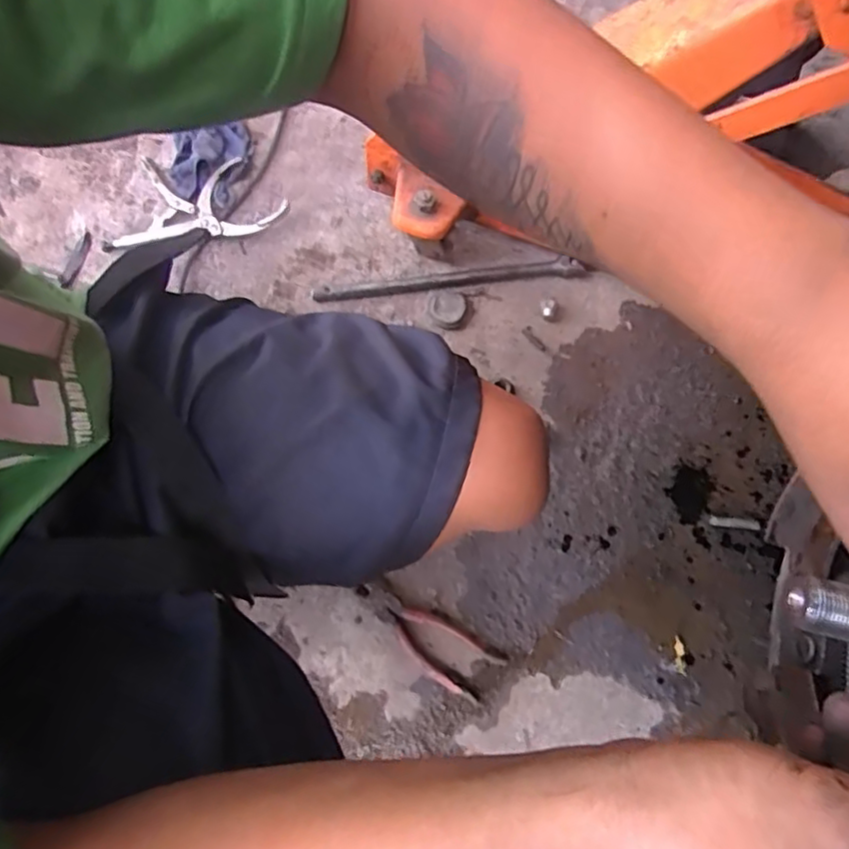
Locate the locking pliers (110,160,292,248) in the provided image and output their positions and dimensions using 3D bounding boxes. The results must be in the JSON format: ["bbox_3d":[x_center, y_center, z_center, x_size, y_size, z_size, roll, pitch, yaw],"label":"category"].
[{"bbox_3d":[-0.299,-0.305,0.843,0.229,0.028,0.119,-1,72,-1],"label":"locking pliers"}]

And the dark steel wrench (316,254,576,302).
[{"bbox_3d":[0.025,-0.189,0.816,0.336,0.009,0.020,-6,87,0],"label":"dark steel wrench"}]

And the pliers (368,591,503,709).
[{"bbox_3d":[0.003,0.234,0.678,0.157,0.012,0.057,33,75,10],"label":"pliers"}]

